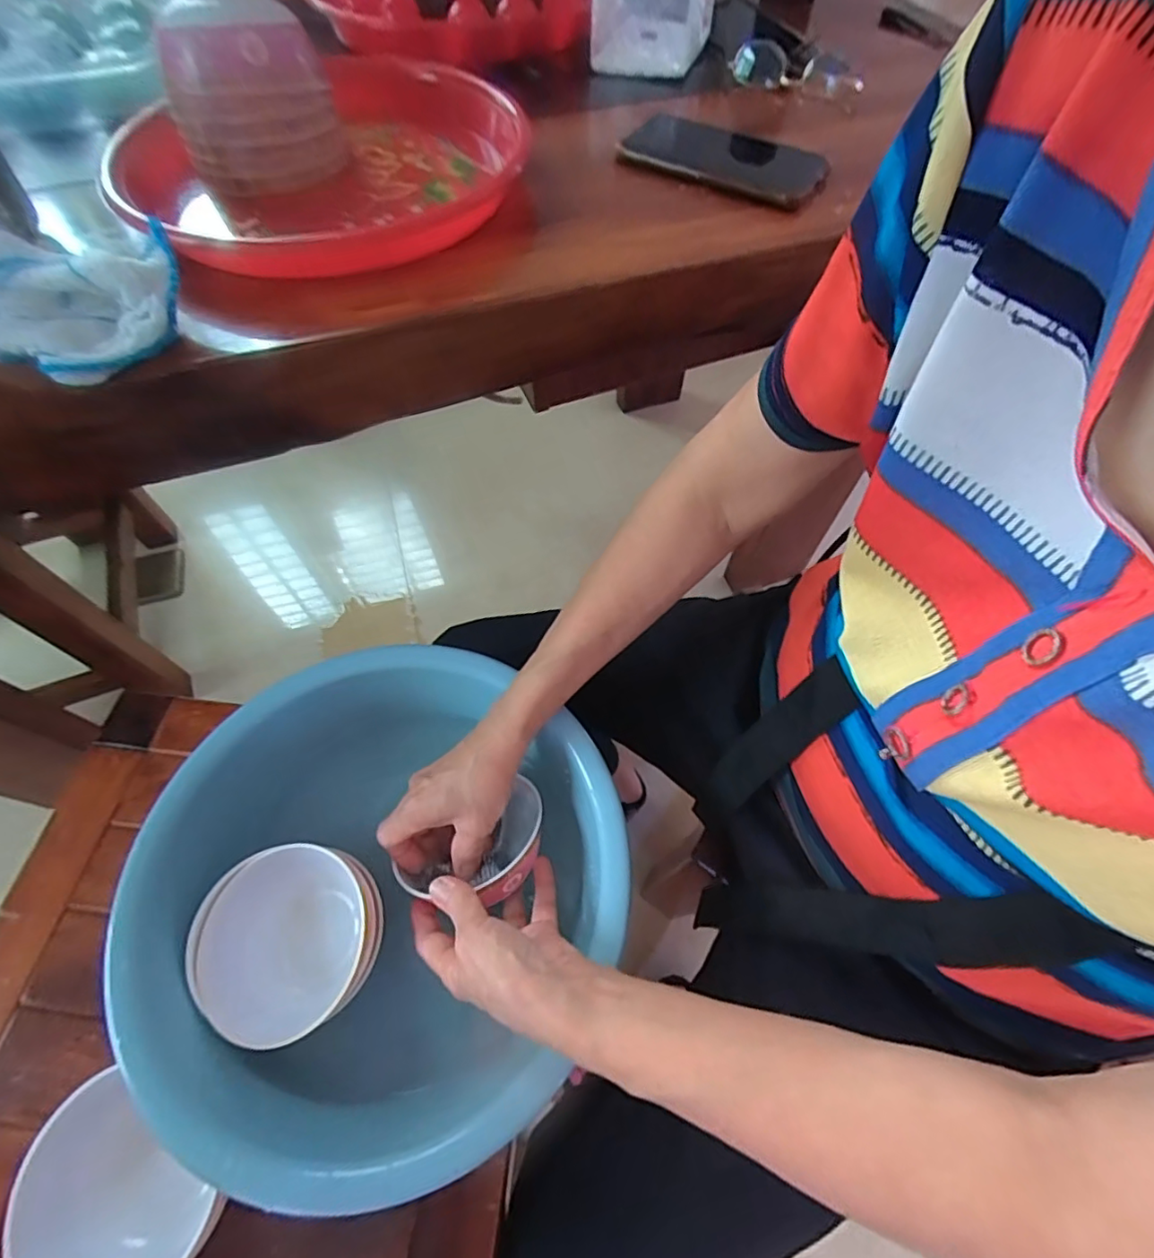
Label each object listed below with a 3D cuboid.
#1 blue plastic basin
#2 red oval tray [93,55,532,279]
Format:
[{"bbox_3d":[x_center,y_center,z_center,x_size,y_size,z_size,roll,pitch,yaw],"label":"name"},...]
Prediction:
[{"bbox_3d":[-0.136,0.187,0.396,0.303,0.098,0.285,0,61,0],"label":"blue plastic basin"},{"bbox_3d":[-0.164,-0.322,0.401,0.278,0.046,0.229,-34,66,-18],"label":"red oval tray"}]

